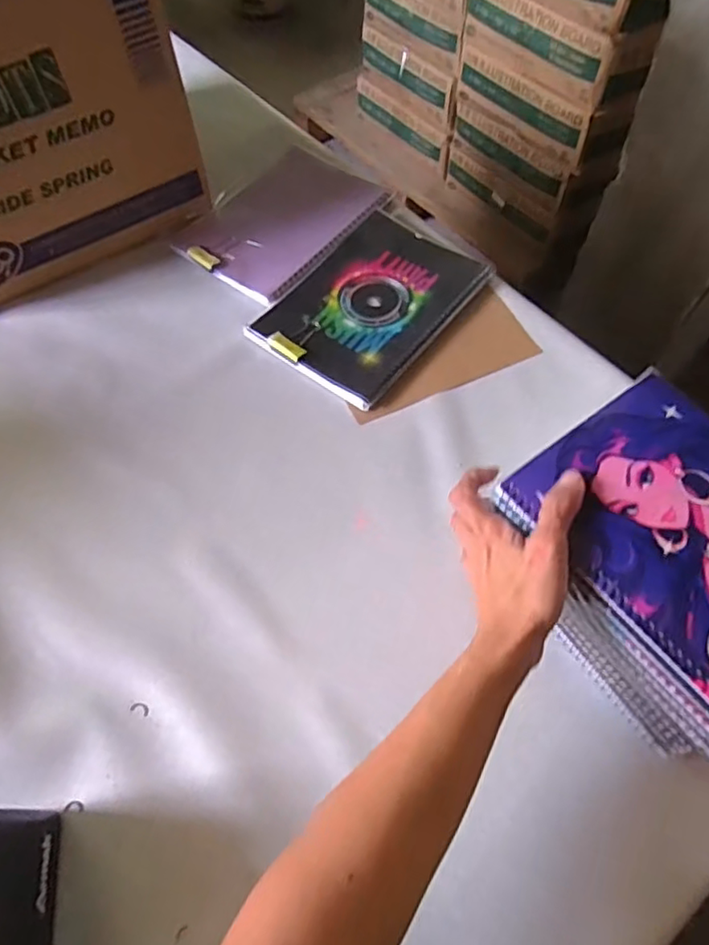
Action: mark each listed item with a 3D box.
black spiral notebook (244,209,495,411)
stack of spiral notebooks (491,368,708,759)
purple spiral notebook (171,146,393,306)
[{"bbox_3d":[0.018,-0.175,0.615,0.157,0.010,0.219,33,66,18],"label":"black spiral notebook"},{"bbox_3d":[0.209,0.056,0.409,0.162,0.112,0.195,-35,69,-14],"label":"stack of spiral notebooks"},{"bbox_3d":[-0.080,-0.284,0.680,0.145,0.013,0.212,34,66,18],"label":"purple spiral notebook"}]

